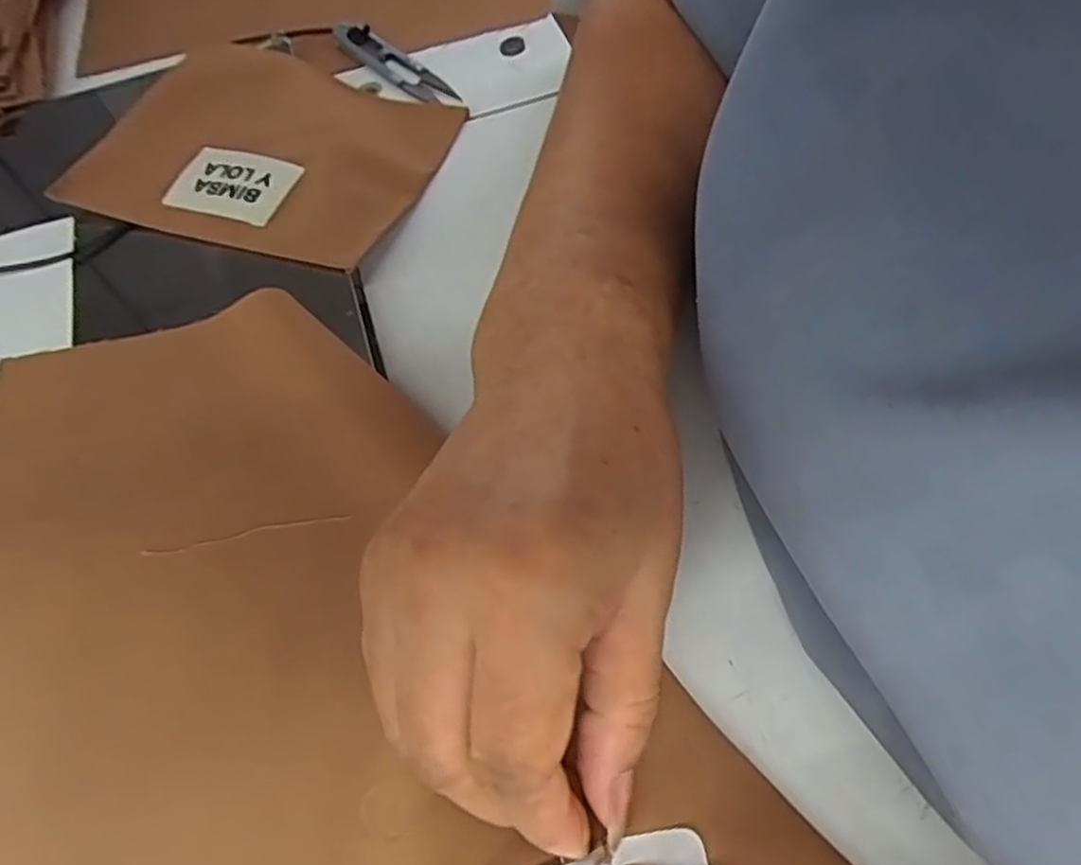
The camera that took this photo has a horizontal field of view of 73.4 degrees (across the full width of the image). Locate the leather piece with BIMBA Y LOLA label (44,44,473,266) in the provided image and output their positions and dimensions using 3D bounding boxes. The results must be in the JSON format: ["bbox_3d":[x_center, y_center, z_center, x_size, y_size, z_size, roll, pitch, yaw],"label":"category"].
[{"bbox_3d":[-0.154,-0.156,0.383,0.193,0.016,0.145,16,59,9],"label":"leather piece with BIMBA Y LOLA label"}]

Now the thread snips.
[{"bbox_3d":[-0.087,-0.221,0.432,0.100,0.007,0.019,38,72,24],"label":"thread snips"}]

